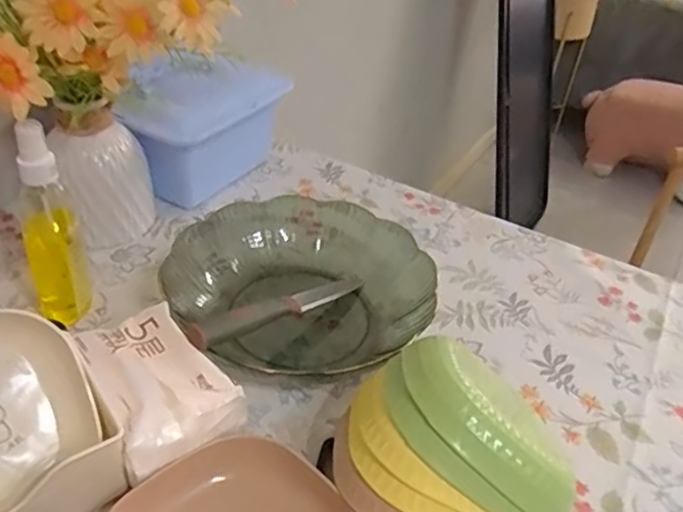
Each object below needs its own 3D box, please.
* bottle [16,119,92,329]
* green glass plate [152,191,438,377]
[{"bbox_3d":[-0.246,-0.026,0.526,0.042,0.183,0.045,-24,47,-34],"label":"bottle"},{"bbox_3d":[-0.041,0.026,0.586,0.230,0.058,0.234,4,37,-3],"label":"green glass plate"}]

